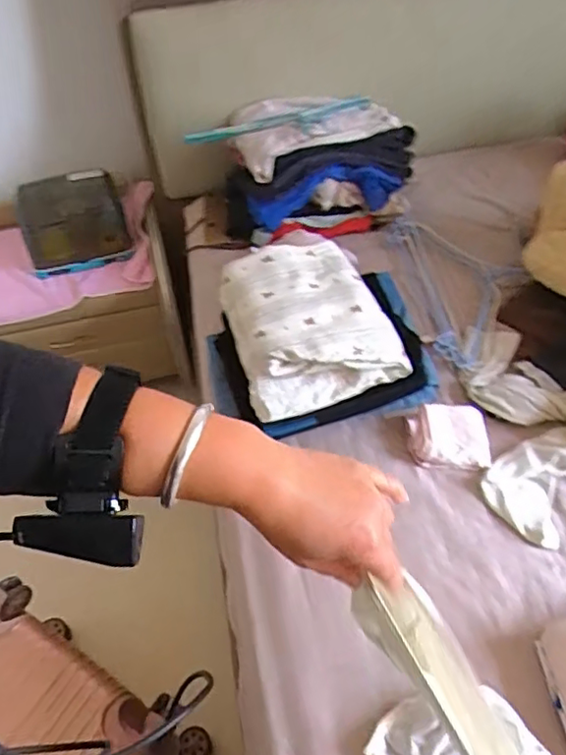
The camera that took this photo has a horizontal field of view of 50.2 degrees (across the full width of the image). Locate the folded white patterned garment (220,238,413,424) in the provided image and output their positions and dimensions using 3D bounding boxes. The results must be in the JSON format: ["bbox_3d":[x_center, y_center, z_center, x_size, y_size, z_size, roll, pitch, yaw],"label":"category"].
[{"bbox_3d":[0.030,-0.094,0.906,0.213,0.079,0.291,-15,51,-8],"label":"folded white patterned garment"}]

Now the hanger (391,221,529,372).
[{"bbox_3d":[0.329,-0.170,1.068,0.197,0.028,0.347,-9,50,-4],"label":"hanger"}]

